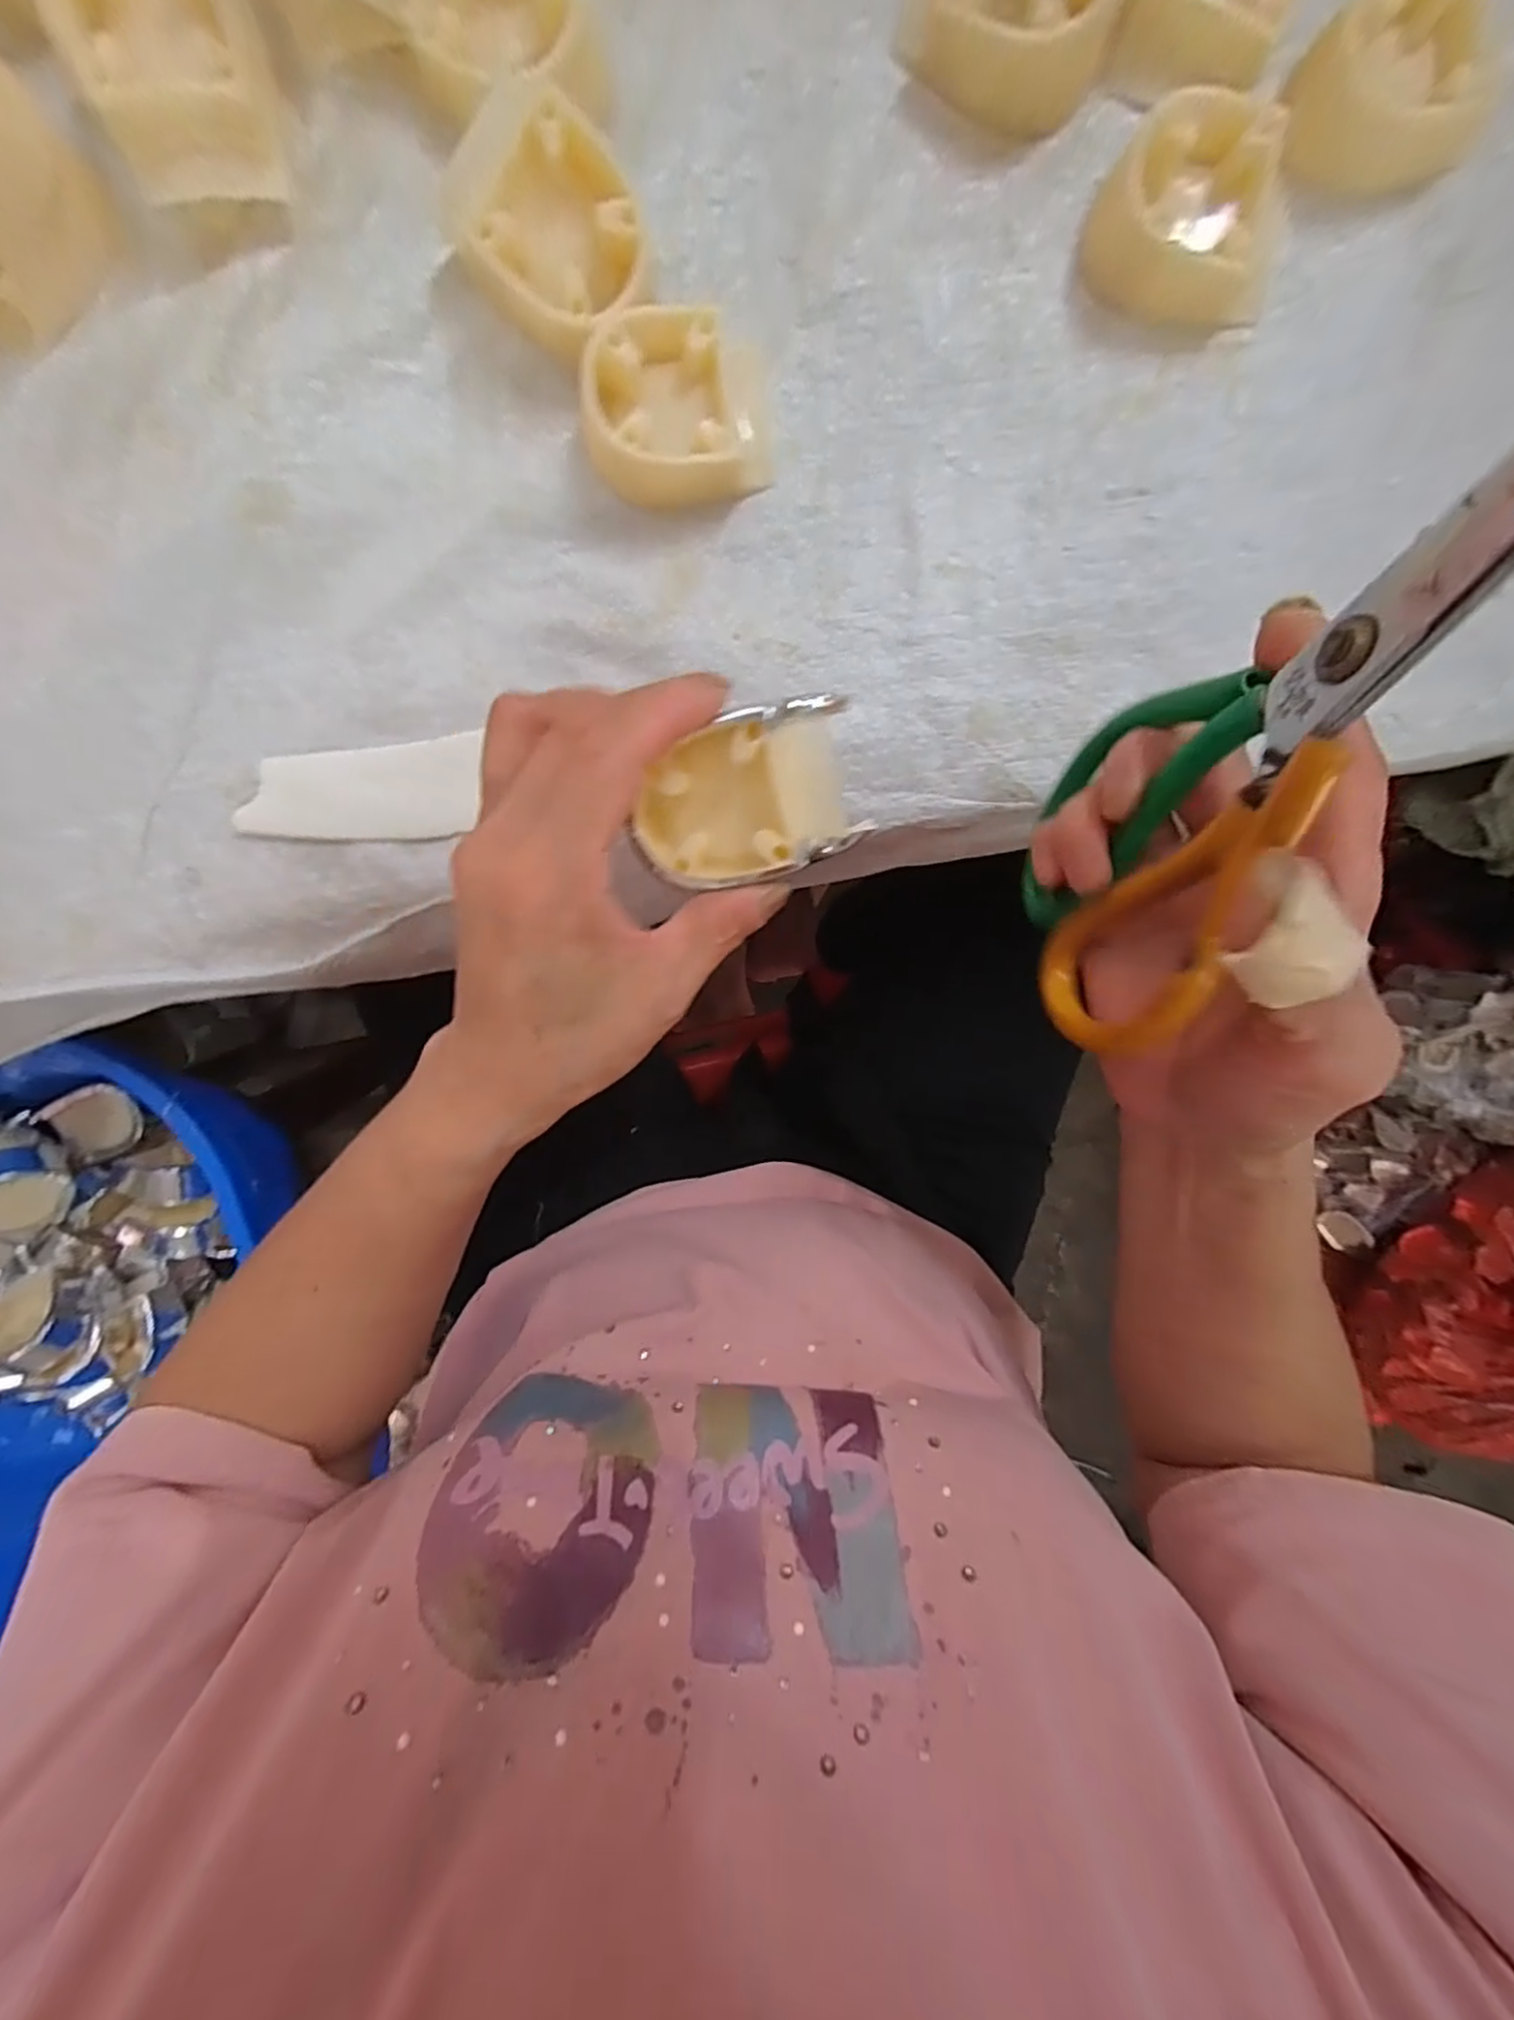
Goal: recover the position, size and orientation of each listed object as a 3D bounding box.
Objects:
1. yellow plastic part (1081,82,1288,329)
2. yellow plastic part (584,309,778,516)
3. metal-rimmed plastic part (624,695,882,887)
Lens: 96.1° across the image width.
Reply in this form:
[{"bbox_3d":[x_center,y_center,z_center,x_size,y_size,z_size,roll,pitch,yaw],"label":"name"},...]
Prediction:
[{"bbox_3d":[0.138,-0.249,0.216,0.057,0.025,0.051,-21,97,3],"label":"yellow plastic part"},{"bbox_3d":[-0.025,-0.197,0.226,0.061,0.023,0.048,-15,98,2],"label":"yellow plastic part"},{"bbox_3d":[-0.003,-0.060,0.201,0.064,0.024,0.042,-21,97,3],"label":"metal-rimmed plastic part"}]

